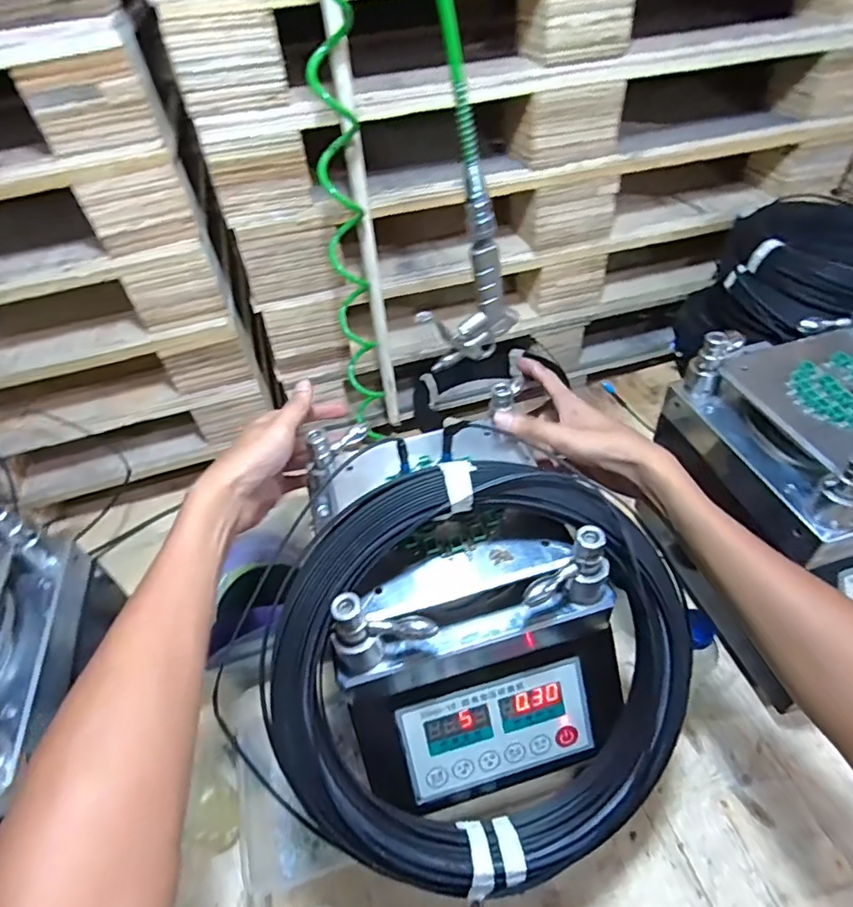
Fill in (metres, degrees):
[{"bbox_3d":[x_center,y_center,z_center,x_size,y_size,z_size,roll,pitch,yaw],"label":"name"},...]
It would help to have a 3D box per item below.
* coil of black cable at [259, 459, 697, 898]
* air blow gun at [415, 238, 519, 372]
[{"bbox_3d":[0.042,0.155,0.404,0.292,0.056,0.304,0,92,-7],"label":"coil of black cable"},{"bbox_3d":[0.039,-0.138,0.504,0.094,0.111,0.021,-22,47,-13],"label":"air blow gun"}]

